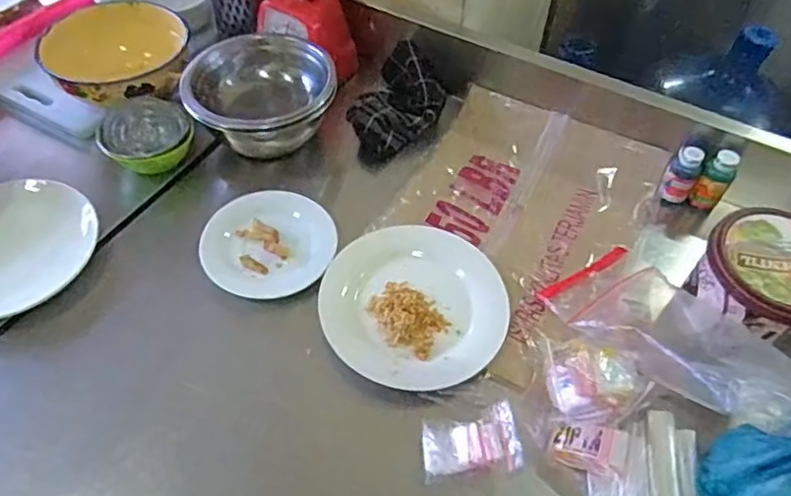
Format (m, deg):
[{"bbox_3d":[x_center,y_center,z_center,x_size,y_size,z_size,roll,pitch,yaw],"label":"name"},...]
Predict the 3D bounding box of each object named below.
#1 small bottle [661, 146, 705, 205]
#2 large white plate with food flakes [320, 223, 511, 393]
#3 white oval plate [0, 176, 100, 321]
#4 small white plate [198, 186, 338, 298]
[{"bbox_3d":[0.348,-0.087,0.727,0.034,0.067,0.035,30,57,20],"label":"small bottle"},{"bbox_3d":[0.021,0.059,0.642,0.193,0.022,0.188,1,52,-1],"label":"large white plate with food flakes"},{"bbox_3d":[-0.438,-0.001,0.657,0.187,0.033,0.175,22,66,18],"label":"white oval plate"},{"bbox_3d":[-0.146,-0.007,0.687,0.150,0.032,0.130,9,53,6],"label":"small white plate"}]

